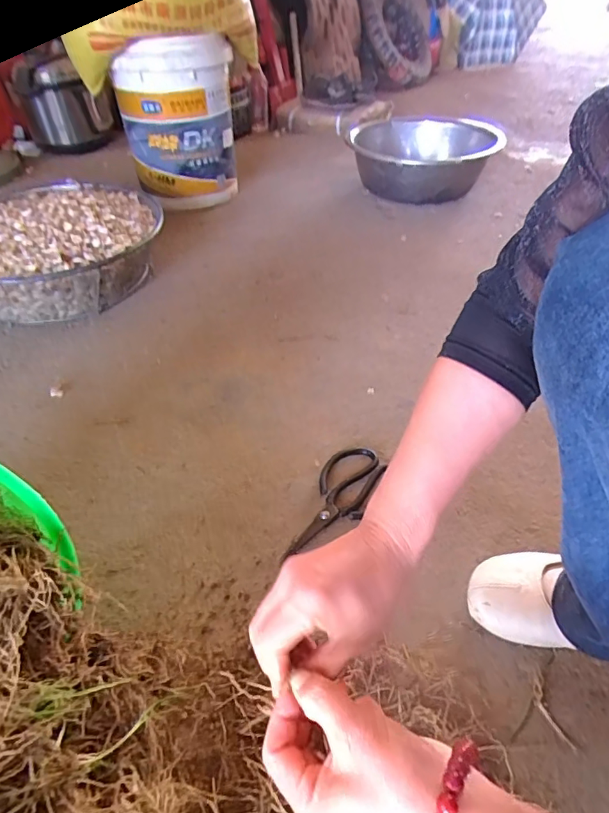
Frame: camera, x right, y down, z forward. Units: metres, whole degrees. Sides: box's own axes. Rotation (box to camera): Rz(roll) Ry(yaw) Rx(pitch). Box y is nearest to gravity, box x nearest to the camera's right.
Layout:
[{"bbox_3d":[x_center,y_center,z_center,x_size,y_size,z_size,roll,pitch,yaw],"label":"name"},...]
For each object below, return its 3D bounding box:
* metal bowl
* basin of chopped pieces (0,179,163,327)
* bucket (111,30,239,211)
[{"bbox_3d":[0.311,-0.732,1.386,0.386,0.143,0.379,-2,43,1],"label":"metal bowl"},{"bbox_3d":[-0.515,-0.324,0.986,0.411,0.149,0.437,-2,43,1],"label":"basin of chopped pieces"},{"bbox_3d":[-0.309,-0.710,1.213,0.272,0.382,0.274,-2,43,1],"label":"bucket"}]

